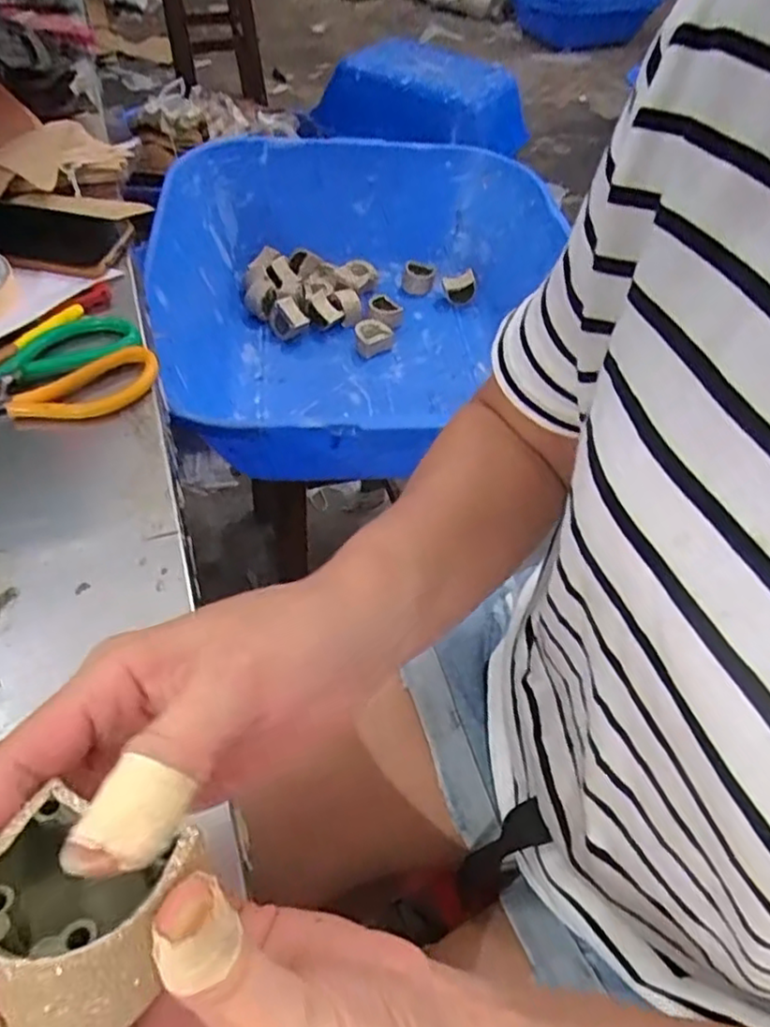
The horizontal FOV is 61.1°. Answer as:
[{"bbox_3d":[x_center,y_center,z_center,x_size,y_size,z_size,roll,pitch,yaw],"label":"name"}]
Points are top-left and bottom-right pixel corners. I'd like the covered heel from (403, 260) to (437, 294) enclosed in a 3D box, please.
[{"bbox_3d":[0.053,-0.370,1.024,0.050,0.032,0.050,7,53,2],"label":"covered heel"}]

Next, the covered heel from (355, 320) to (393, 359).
[{"bbox_3d":[-0.015,-0.247,0.912,0.051,0.032,0.040,-19,56,-17],"label":"covered heel"}]

